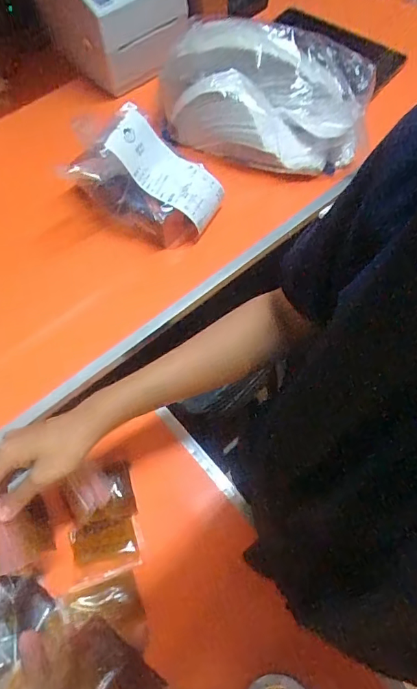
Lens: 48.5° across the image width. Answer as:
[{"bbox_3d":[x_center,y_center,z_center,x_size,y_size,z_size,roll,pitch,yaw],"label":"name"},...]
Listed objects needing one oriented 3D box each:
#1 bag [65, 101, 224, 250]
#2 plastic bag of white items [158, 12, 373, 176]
[{"bbox_3d":[-0.080,-0.220,0.639,0.174,0.136,0.123,21,66,12],"label":"bag"},{"bbox_3d":[0.087,-0.378,0.697,0.299,0.055,0.208,17,95,-2],"label":"plastic bag of white items"}]

